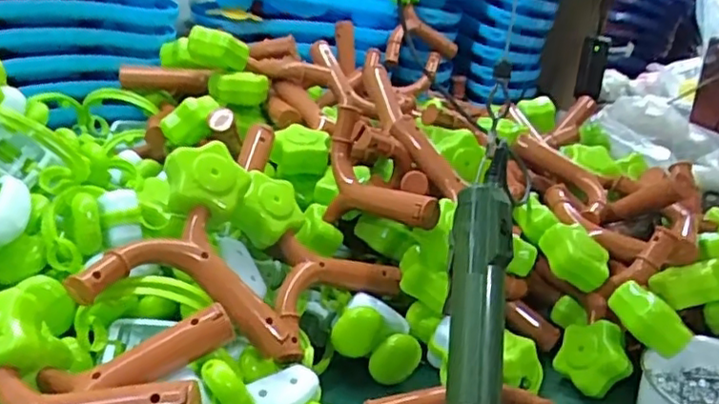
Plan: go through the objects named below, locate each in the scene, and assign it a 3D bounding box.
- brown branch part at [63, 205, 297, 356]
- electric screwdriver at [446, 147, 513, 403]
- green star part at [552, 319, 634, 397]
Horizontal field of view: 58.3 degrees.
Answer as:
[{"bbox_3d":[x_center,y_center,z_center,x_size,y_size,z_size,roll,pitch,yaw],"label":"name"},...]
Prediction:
[{"bbox_3d":[-0.120,0.059,0.491,0.170,0.071,0.090,27,11,-23],"label":"brown branch part"},{"bbox_3d":[0.090,0.093,0.500,0.040,0.272,0.050,6,-13,2],"label":"electric screwdriver"},{"bbox_3d":[0.219,0.146,0.605,0.030,0.067,0.063,34,24,-34],"label":"green star part"}]

